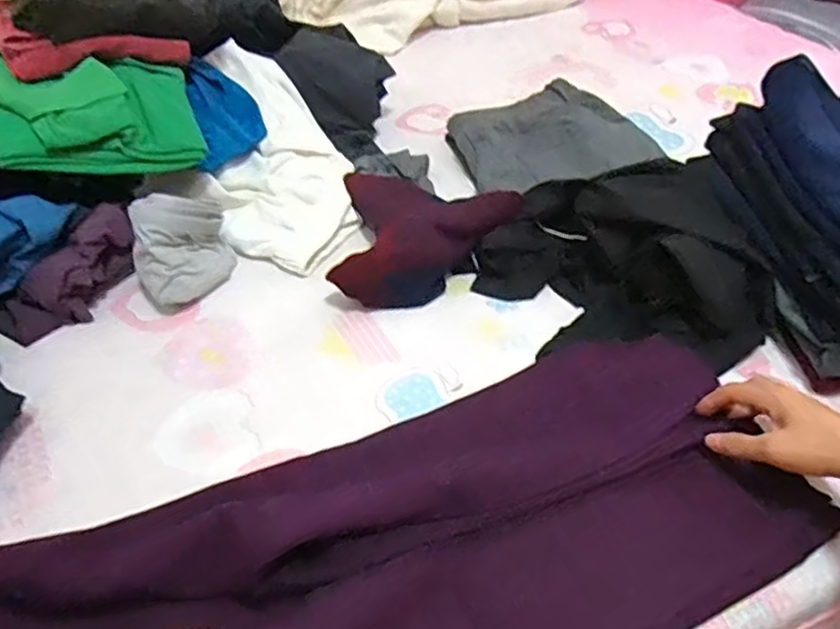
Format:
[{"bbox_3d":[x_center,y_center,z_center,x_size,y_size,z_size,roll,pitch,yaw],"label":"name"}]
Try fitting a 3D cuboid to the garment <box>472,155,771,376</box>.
[{"bbox_3d":[0.208,-0.063,0.678,0.276,0.099,0.227,-3,45,0],"label":"garment"}]

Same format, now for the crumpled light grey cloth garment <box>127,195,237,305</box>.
[{"bbox_3d":[-0.263,-0.074,0.715,0.100,0.086,0.104,-12,45,-9],"label":"crumpled light grey cloth garment"}]

